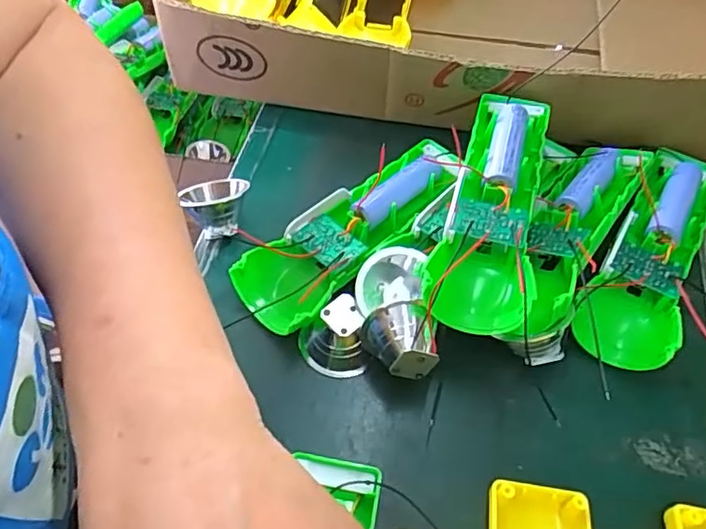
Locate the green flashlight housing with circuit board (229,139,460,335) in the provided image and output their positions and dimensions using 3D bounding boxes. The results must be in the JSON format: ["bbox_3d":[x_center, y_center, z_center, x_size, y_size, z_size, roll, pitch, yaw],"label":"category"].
[{"bbox_3d":[0.007,-0.021,0.331,0.161,0.033,0.054,-38,65,-24],"label":"green flashlight housing with circuit board"}]

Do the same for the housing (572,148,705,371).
[{"bbox_3d":[0.179,-0.011,0.330,0.049,0.029,0.160,30,60,17],"label":"housing"}]

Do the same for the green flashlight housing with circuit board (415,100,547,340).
[{"bbox_3d":[0.078,-0.040,0.305,0.048,0.028,0.160,17,57,7],"label":"green flashlight housing with circuit board"}]

